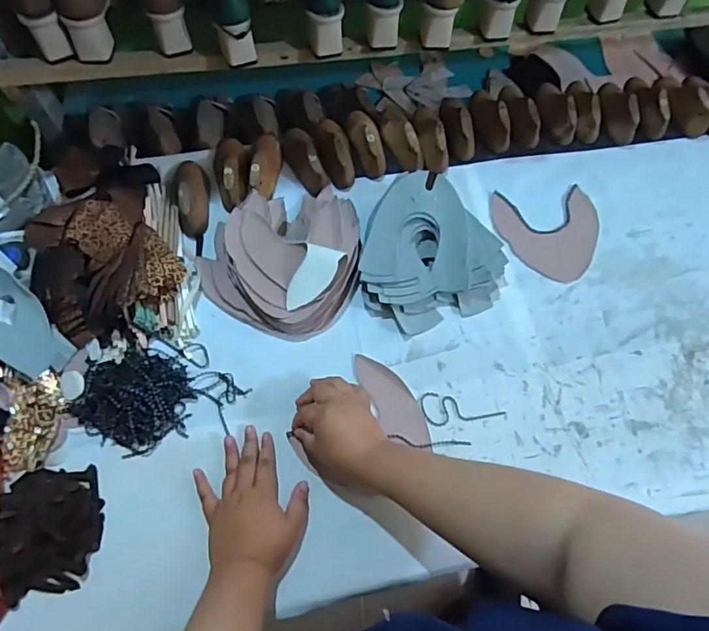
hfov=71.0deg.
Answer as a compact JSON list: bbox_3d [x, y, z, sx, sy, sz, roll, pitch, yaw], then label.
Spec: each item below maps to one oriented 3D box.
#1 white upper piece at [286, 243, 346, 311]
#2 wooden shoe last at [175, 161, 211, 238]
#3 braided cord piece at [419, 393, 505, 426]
[{"bbox_3d":[-0.055,-0.048,0.664,0.052,0.007,0.092,21,91,11],"label":"white upper piece"},{"bbox_3d":[-0.254,-0.193,0.765,0.050,0.051,0.145,-8,66,-4],"label":"wooden shoe last"},{"bbox_3d":[0.142,0.119,0.659,0.103,0.004,0.044,-9,66,-4],"label":"braided cord piece"}]

